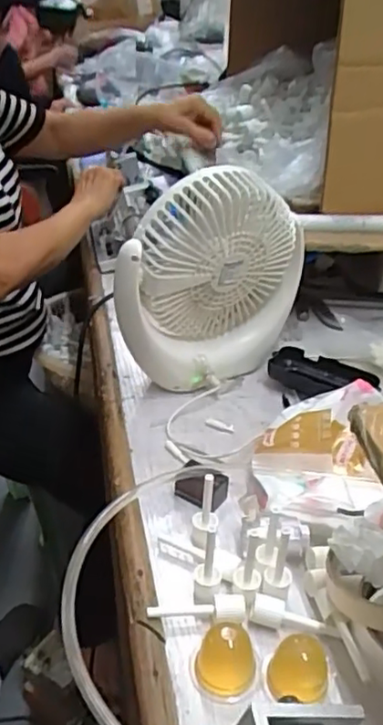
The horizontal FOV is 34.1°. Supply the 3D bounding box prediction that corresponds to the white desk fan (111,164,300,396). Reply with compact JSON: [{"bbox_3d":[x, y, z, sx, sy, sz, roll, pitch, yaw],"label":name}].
[{"bbox_3d":[0.022,-0.076,0.622,0.191,0.210,0.058,-17,37,-27],"label":"white desk fan"}]

